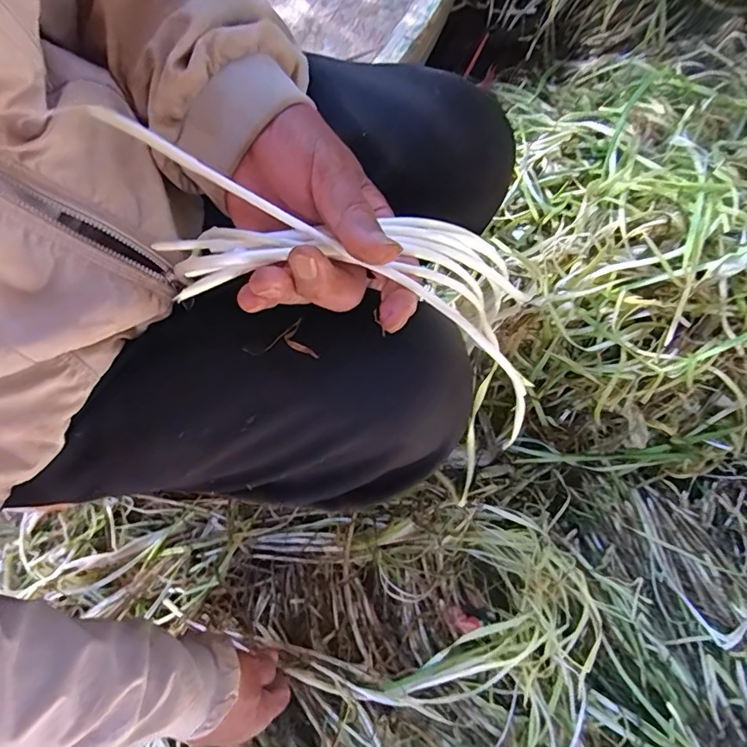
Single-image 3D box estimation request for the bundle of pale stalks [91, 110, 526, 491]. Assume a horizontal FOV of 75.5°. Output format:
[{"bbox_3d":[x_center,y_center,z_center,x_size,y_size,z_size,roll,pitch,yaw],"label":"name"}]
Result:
[{"bbox_3d":[-0.021,-0.079,0.280,0.268,0.044,0.083,17,80,-10],"label":"bundle of pale stalks"}]

